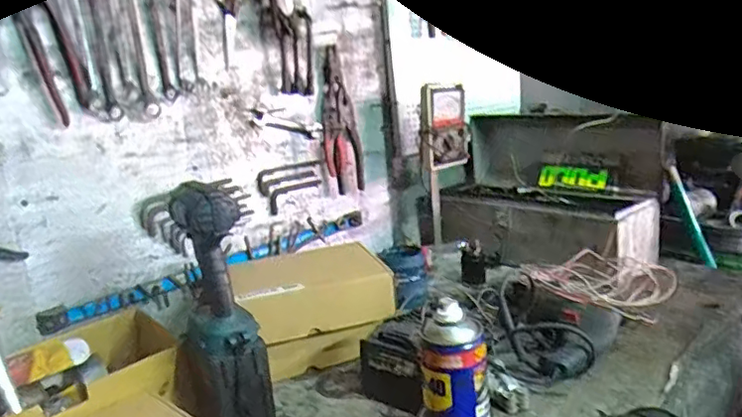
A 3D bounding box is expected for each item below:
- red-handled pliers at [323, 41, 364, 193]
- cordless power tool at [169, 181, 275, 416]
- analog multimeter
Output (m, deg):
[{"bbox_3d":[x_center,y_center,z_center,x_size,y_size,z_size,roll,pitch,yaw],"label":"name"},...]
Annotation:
[{"bbox_3d":[-0.066,-0.171,1.186,0.021,0.294,0.098,2,23,36],"label":"red-handled pliers"},{"bbox_3d":[-0.204,0.135,0.742,0.120,0.320,0.065,2,15,30],"label":"cordless power tool"},{"bbox_3d":[0.162,-0.179,1.277,0.055,0.173,0.121,4,16,35],"label":"analog multimeter"}]

